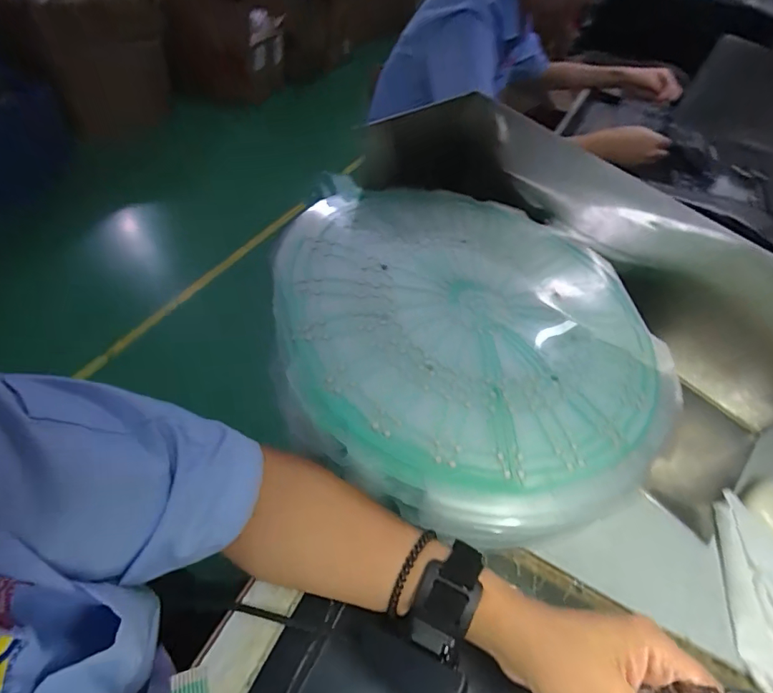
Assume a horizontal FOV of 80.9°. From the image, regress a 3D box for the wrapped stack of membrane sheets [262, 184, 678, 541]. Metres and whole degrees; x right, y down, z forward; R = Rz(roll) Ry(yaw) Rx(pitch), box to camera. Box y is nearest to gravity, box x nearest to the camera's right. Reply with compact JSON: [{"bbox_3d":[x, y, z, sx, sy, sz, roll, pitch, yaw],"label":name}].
[{"bbox_3d":[0.080,-0.018,0.422,0.346,0.037,0.365,12,54,-6],"label":"wrapped stack of membrane sheets"}]

